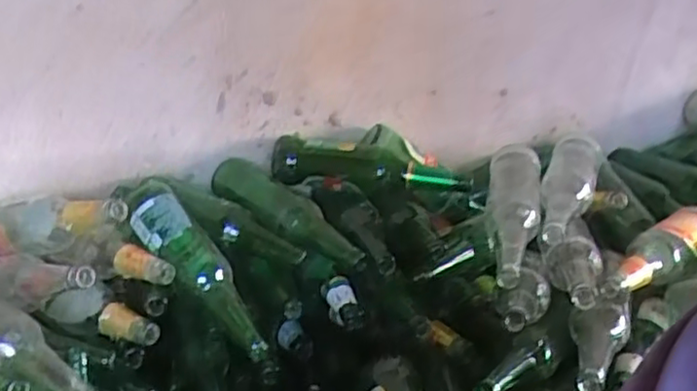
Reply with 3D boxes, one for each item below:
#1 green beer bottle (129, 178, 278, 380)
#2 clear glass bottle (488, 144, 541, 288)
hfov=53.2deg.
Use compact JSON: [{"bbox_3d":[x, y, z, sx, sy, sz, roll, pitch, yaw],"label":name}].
[{"bbox_3d":[-0.167,0.093,0.827,0.068,0.062,0.281,-28,74,-45],"label":"green beer bottle"},{"bbox_3d":[0.212,0.017,0.903,0.070,0.055,0.278,13,30,9],"label":"clear glass bottle"}]

